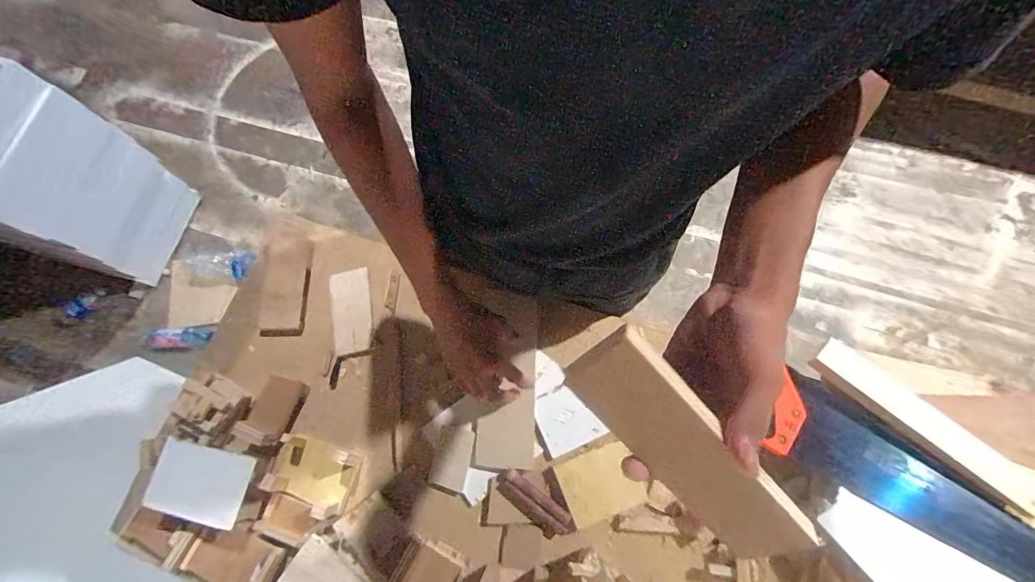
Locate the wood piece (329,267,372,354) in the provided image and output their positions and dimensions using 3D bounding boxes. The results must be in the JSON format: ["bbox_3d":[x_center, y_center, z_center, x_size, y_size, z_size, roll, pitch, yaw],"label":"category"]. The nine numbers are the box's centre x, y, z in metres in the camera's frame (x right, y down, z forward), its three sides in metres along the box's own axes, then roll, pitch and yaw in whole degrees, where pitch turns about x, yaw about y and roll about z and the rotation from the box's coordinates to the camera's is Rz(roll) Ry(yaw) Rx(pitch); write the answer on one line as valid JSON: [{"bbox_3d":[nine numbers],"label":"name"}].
[{"bbox_3d":[-0.264,0.031,0.687,0.063,0.011,0.131,-9,70,-1],"label":"wood piece"}]

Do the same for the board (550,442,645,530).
[{"bbox_3d":[0.112,0.258,0.585,0.104,0.012,0.082,-19,75,-10],"label":"board"}]

